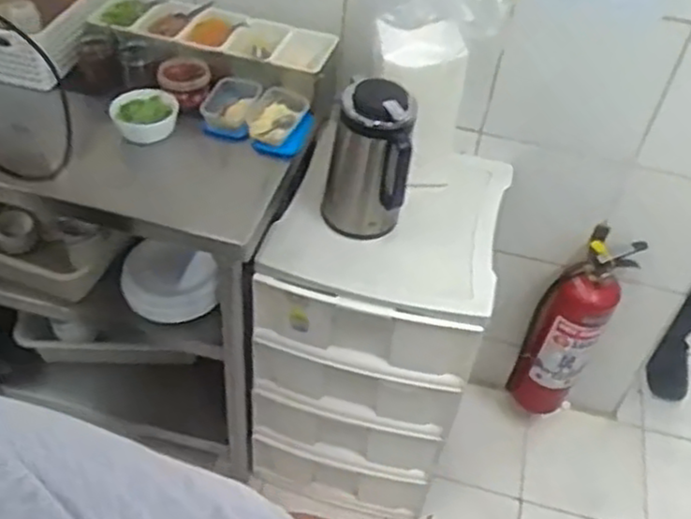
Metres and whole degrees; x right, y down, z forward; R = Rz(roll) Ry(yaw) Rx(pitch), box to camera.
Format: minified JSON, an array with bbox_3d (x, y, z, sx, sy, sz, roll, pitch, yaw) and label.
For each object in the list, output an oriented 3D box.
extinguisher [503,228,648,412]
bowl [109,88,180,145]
[{"bbox_3d":[0.500,0.182,1.703,0.146,0.555,0.126,28,49,21],"label":"extinguisher"},{"bbox_3d":[-0.340,-0.246,1.251,0.110,0.052,0.114,-4,45,-10],"label":"bowl"}]

